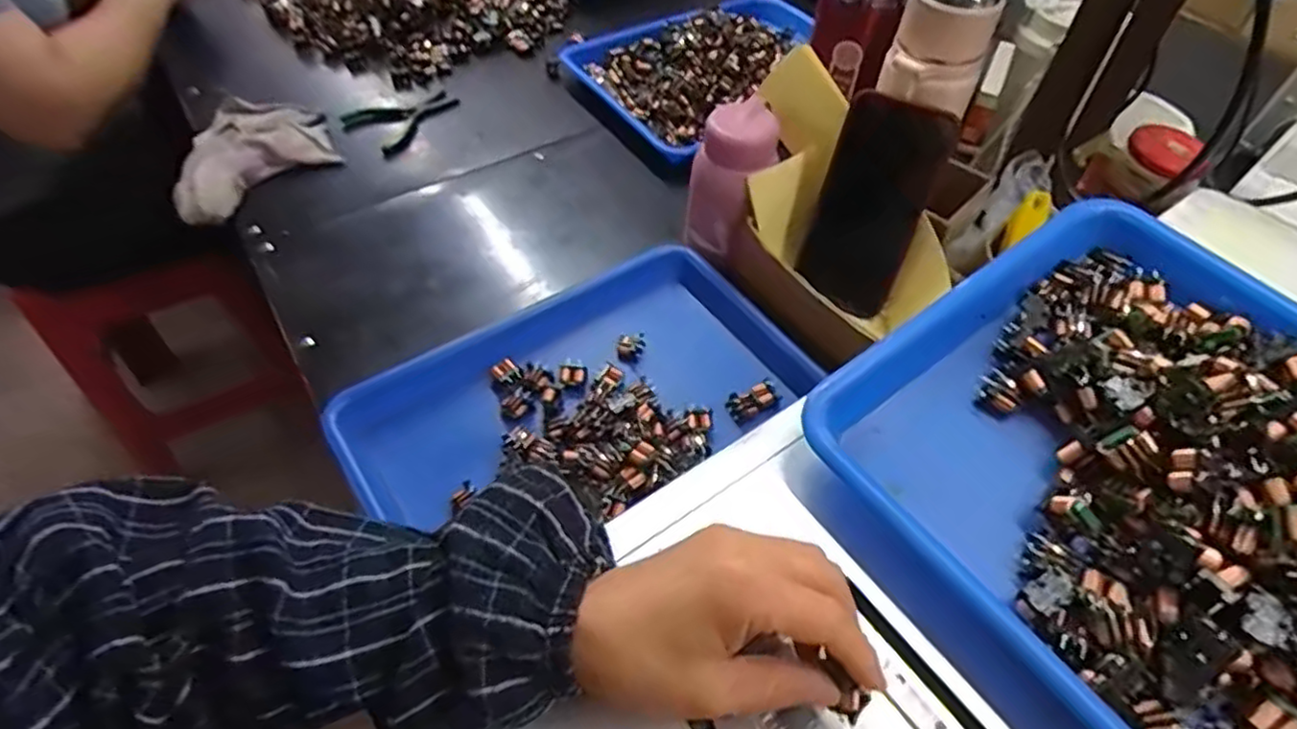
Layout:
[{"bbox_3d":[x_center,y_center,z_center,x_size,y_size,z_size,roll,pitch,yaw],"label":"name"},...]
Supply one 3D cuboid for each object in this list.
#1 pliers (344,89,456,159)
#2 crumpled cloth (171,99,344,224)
[{"bbox_3d":[-0.270,-0.279,0.770,0.093,0.013,0.122,35,59,23],"label":"pliers"},{"bbox_3d":[-0.405,-0.214,0.691,0.136,0.030,0.172,35,59,23],"label":"crumpled cloth"}]

